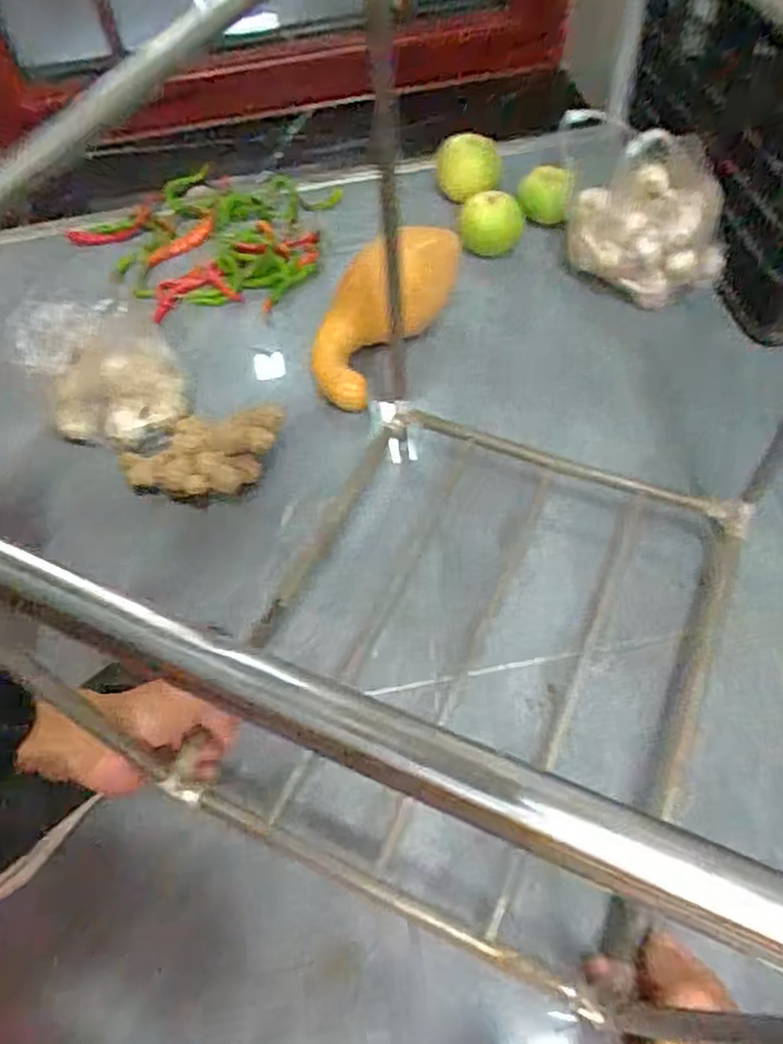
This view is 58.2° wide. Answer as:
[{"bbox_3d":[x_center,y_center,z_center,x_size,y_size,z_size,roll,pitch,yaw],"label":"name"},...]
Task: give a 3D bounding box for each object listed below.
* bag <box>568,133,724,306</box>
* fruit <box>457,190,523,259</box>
[{"bbox_3d":[0.306,-0.365,0.838,0.172,0.150,0.146,6,57,8],"label":"bag"},{"bbox_3d":[0.130,-0.392,0.932,0.086,0.065,0.063,6,57,8],"label":"fruit"}]

